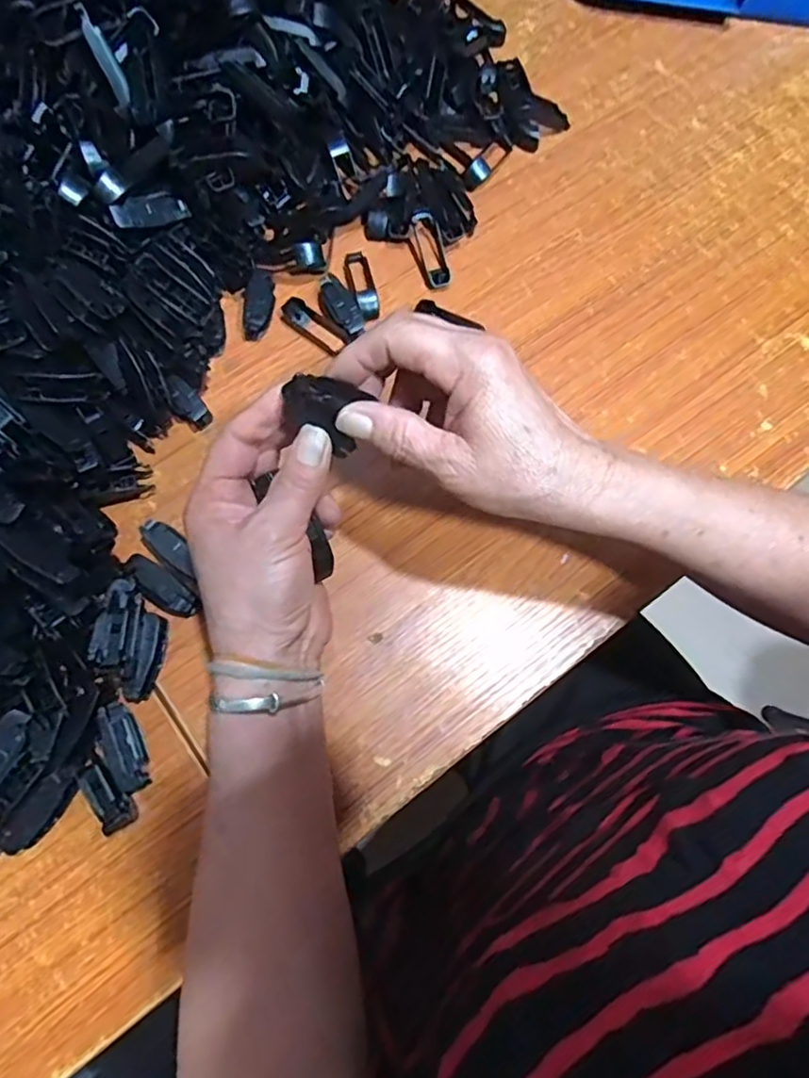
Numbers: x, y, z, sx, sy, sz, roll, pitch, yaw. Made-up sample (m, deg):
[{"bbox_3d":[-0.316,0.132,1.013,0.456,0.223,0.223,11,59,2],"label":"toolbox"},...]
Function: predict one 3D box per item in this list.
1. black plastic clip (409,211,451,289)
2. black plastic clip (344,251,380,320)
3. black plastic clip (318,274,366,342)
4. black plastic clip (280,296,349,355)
[{"bbox_3d":[0.018,-0.209,0.451,0.022,0.010,0.055,-14,91,-5],"label":"black plastic clip"},{"bbox_3d":[-0.029,-0.182,0.442,0.017,0.011,0.059,-14,76,-5],"label":"black plastic clip"},{"bbox_3d":[-0.045,-0.163,0.430,0.018,0.015,0.050,-29,77,-9],"label":"black plastic clip"},{"bbox_3d":[-0.063,-0.149,0.432,0.049,0.008,0.021,35,77,8],"label":"black plastic clip"}]

